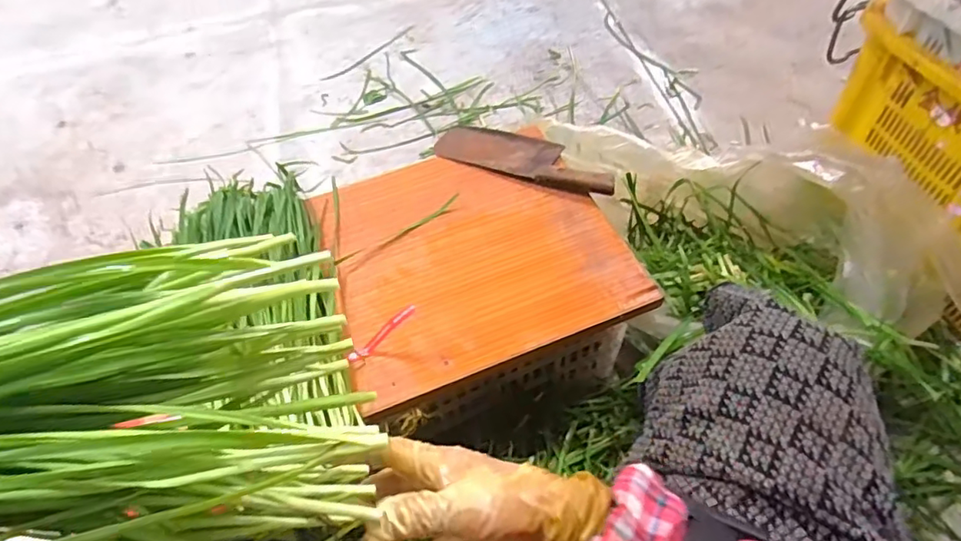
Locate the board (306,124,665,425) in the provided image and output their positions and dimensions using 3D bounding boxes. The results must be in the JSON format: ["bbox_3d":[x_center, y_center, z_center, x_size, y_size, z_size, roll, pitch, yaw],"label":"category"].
[{"bbox_3d":[-0.012,-0.034,0.750,0.365,0.019,0.358,-18,53,-10],"label":"board"}]

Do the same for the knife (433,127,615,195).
[{"bbox_3d":[0.066,-0.174,0.834,0.273,0.023,0.081,19,58,17],"label":"knife"}]

